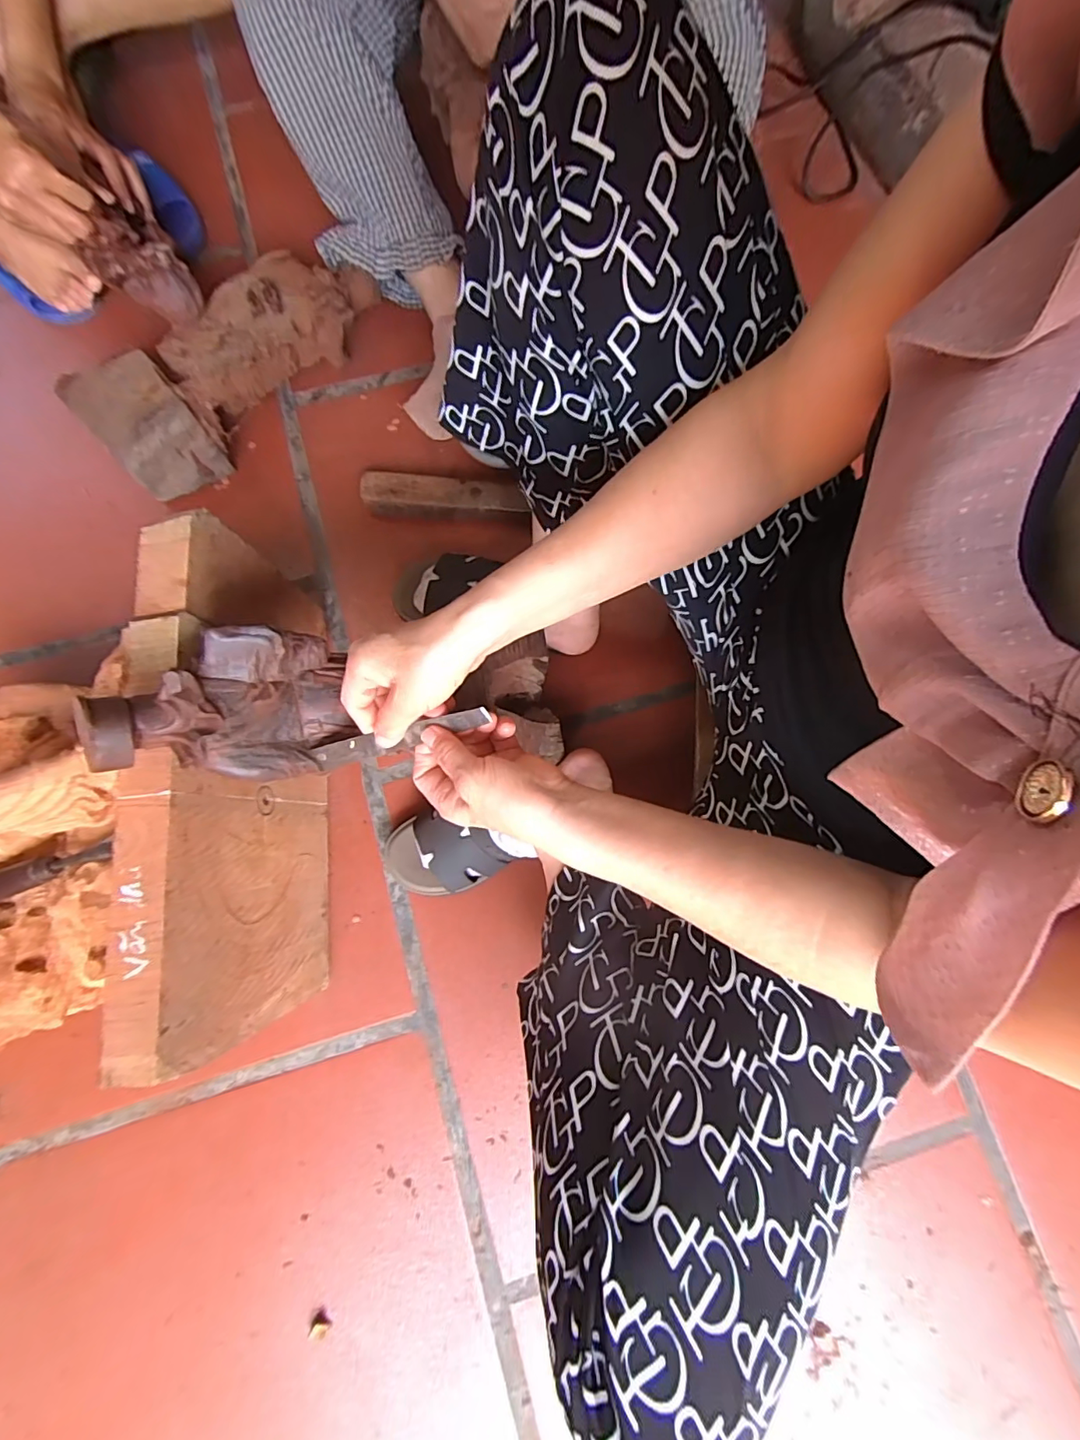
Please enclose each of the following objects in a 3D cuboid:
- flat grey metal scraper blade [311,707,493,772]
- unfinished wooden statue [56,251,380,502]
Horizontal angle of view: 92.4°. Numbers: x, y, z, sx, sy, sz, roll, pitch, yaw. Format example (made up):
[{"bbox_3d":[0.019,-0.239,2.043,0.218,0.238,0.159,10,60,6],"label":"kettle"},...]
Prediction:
[{"bbox_3d":[-0.104,0.013,0.376,0.140,0.007,0.018,-15,110,14],"label":"flat grey metal scraper blade"},{"bbox_3d":[-0.358,-0.435,0.633,0.374,0.102,0.137,-41,82,-8],"label":"unfinished wooden statue"}]

